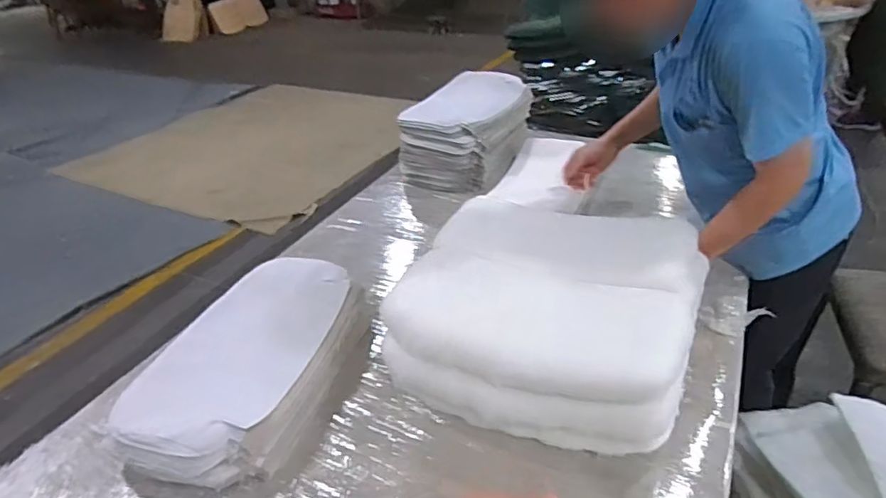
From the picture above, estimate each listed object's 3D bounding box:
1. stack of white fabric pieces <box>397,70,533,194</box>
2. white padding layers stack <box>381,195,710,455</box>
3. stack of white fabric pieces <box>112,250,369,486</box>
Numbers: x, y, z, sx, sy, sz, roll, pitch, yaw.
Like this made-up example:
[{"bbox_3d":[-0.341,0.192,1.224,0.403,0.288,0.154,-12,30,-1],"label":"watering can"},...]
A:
[{"bbox_3d":[0.073,-0.346,1.700,0.290,0.246,0.422,13,36,26],"label":"stack of white fabric pieces"},{"bbox_3d":[0.171,0.102,0.972,0.467,0.158,0.425,12,36,24],"label":"white padding layers stack"},{"bbox_3d":[-0.330,0.194,0.996,0.292,0.109,0.471,8,34,19],"label":"stack of white fabric pieces"}]

